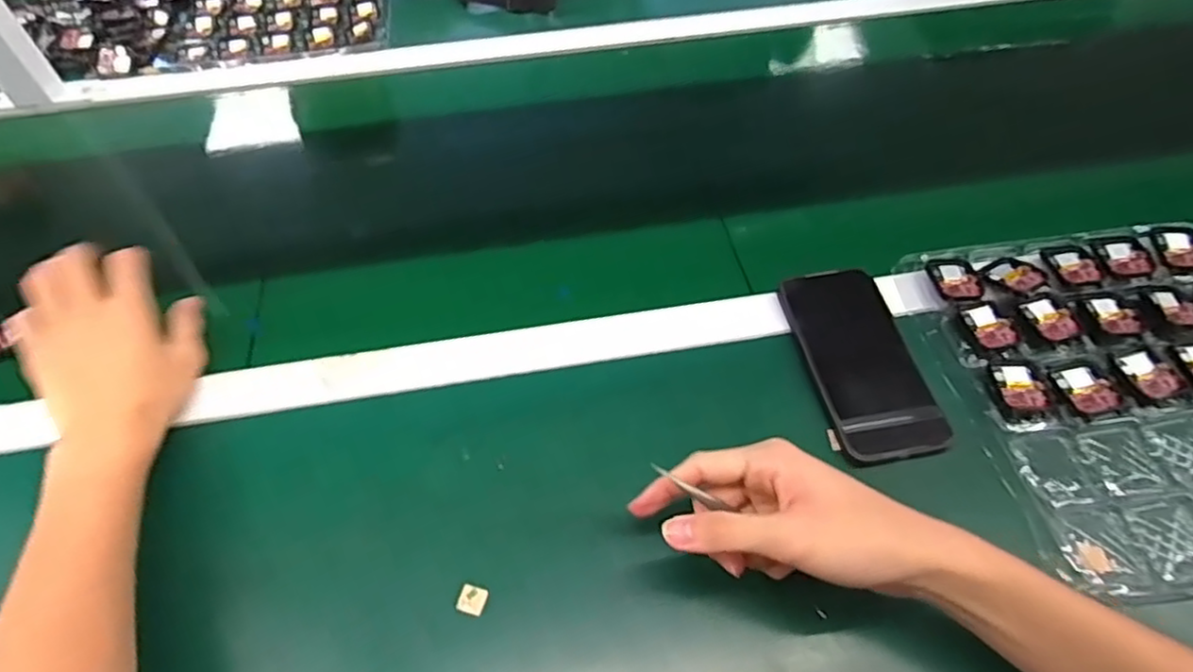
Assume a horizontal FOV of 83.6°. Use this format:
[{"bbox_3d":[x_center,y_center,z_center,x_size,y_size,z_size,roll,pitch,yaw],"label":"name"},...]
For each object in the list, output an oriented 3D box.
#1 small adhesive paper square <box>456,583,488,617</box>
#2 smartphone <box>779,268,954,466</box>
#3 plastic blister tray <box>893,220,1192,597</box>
[{"bbox_3d":[-0.077,0.164,0.415,0.016,0.004,0.016,14,54,11],"label":"small adhesive paper square"},{"bbox_3d":[0.199,0.017,0.500,0.081,0.013,0.156,-9,59,-5],"label":"smartphone"},{"bbox_3d":[0.395,0.030,0.479,0.254,0.026,0.272,-6,53,-4],"label":"plastic blister tray"}]

